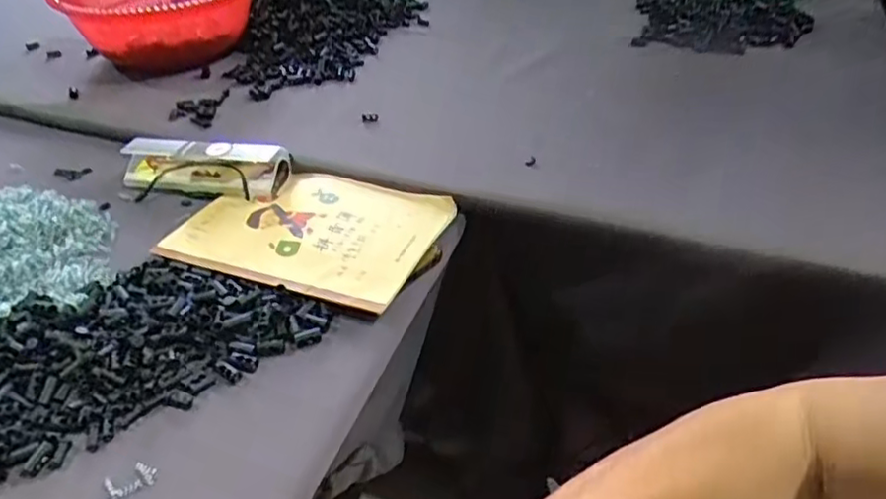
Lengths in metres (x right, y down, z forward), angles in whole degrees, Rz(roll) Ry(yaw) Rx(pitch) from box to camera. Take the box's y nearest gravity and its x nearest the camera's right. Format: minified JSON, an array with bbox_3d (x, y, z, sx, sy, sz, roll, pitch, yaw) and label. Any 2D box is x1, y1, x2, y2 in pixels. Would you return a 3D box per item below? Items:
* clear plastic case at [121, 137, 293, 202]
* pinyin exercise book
[{"bbox_3d":[-0.220,-0.075,0.574,0.155,0.031,0.043,5,40,10],"label":"clear plastic case"},{"bbox_3d":[-0.108,-0.017,0.526,0.200,0.011,0.144,14,43,20],"label":"pinyin exercise book"}]

